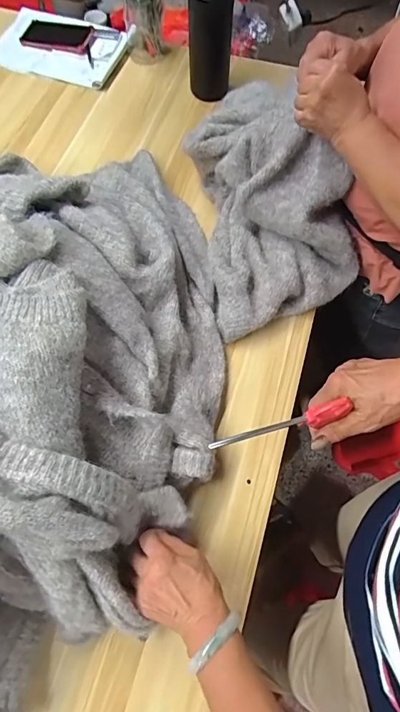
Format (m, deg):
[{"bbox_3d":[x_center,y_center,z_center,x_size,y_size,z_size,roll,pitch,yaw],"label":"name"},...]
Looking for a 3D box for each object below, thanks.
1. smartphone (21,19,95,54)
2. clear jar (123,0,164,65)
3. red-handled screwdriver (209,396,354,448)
[{"bbox_3d":[-0.325,-0.732,0.916,0.150,0.013,0.079,14,80,7],"label":"smartphone"},{"bbox_3d":[-0.120,-0.719,0.855,0.080,0.176,0.076,0,68,0],"label":"clear jar"},{"bbox_3d":[0.079,0.072,0.398,0.138,0.023,0.017,-15,68,0],"label":"red-handled screwdriver"}]

